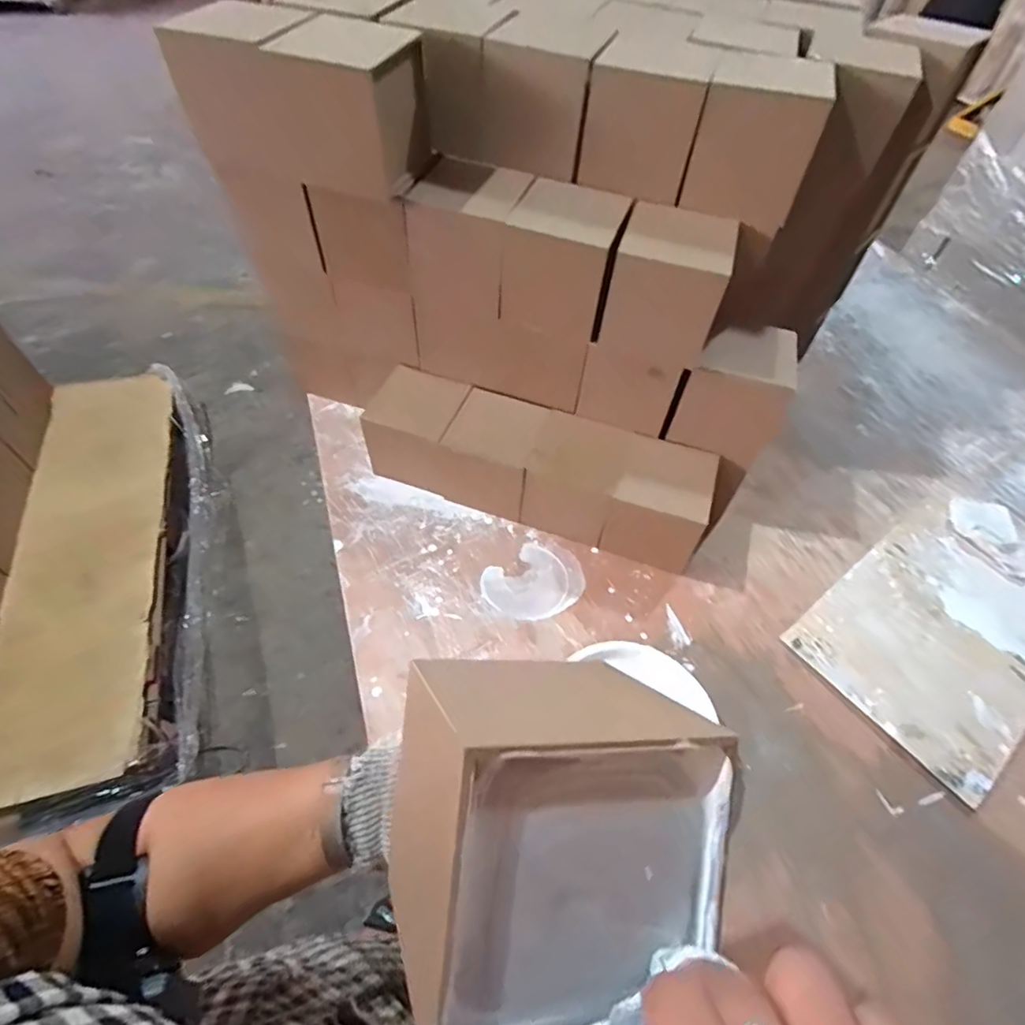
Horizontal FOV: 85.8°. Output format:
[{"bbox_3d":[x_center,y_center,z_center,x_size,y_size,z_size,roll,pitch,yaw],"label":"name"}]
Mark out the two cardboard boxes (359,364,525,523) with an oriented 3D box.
[{"bbox_3d":[-0.078,-0.085,0.731,0.223,0.116,0.121,21,55,11],"label":"two cardboard boxes"}]

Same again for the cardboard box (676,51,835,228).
[{"bbox_3d":[0.248,-0.383,0.564,0.107,0.111,0.110,19,55,10],"label":"cardboard box"}]

